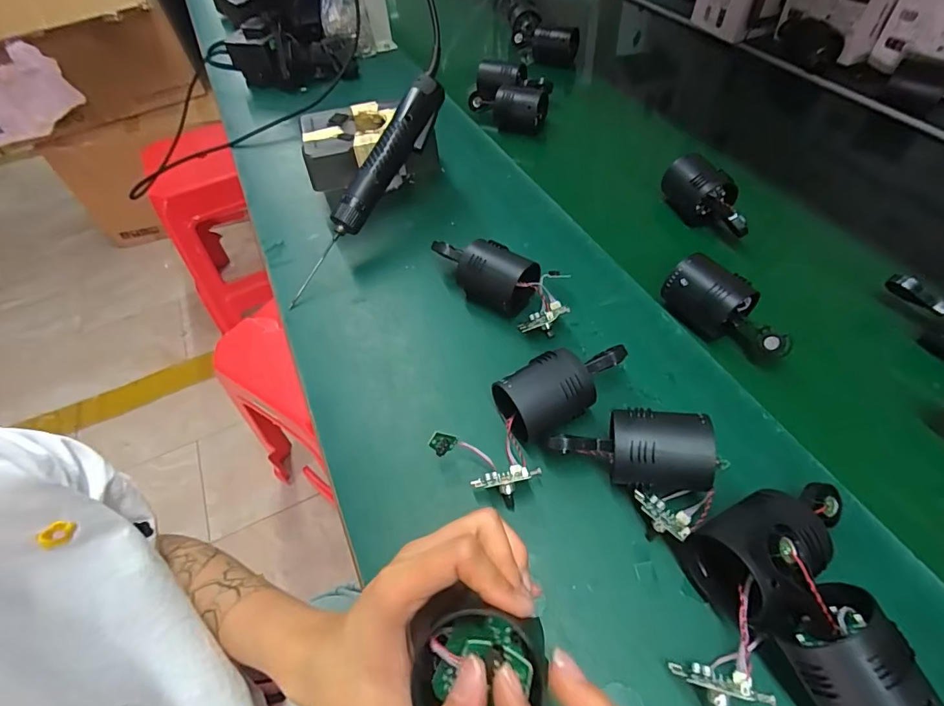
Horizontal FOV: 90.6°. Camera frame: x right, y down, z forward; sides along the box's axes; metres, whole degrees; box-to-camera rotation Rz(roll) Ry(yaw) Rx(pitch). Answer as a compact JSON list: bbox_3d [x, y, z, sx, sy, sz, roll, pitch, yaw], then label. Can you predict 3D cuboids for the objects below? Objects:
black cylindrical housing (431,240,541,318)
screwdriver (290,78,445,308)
[{"bbox_3d":[0.009,-0.082,0.471,0.116,0.057,0.050,37,63,27],"label":"black cylindrical housing"},{"bbox_3d":[-0.115,-0.182,0.516,0.030,0.037,0.286,28,83,22],"label":"screwdriver"}]

